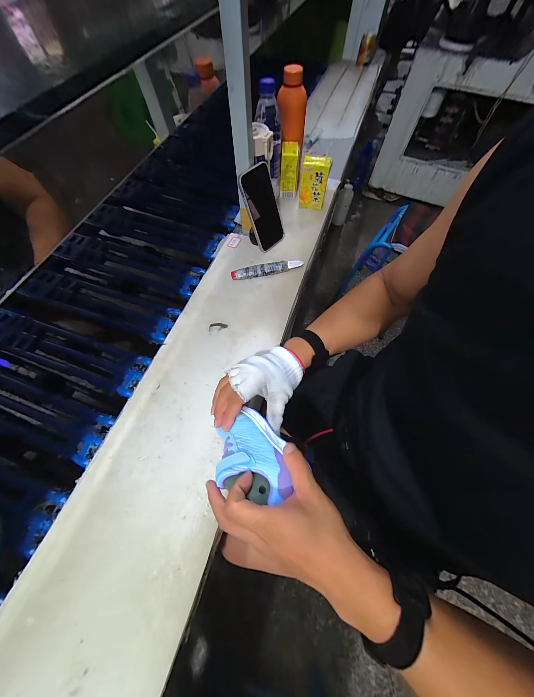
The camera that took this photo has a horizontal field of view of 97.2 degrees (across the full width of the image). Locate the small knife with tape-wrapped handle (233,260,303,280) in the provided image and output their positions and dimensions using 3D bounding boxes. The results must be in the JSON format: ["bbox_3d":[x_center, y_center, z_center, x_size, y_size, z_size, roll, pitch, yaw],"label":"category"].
[{"bbox_3d":[0.001,-0.183,0.544,0.166,0.022,0.023,-11,65,-5],"label":"small knife with tape-wrapped handle"}]

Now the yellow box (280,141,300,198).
[{"bbox_3d":[0.060,-0.477,0.633,0.045,0.115,0.059,3,65,2],"label":"yellow box"}]

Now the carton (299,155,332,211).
[{"bbox_3d":[0.119,-0.422,0.605,0.065,0.119,0.036,8,65,4],"label":"carton"}]

